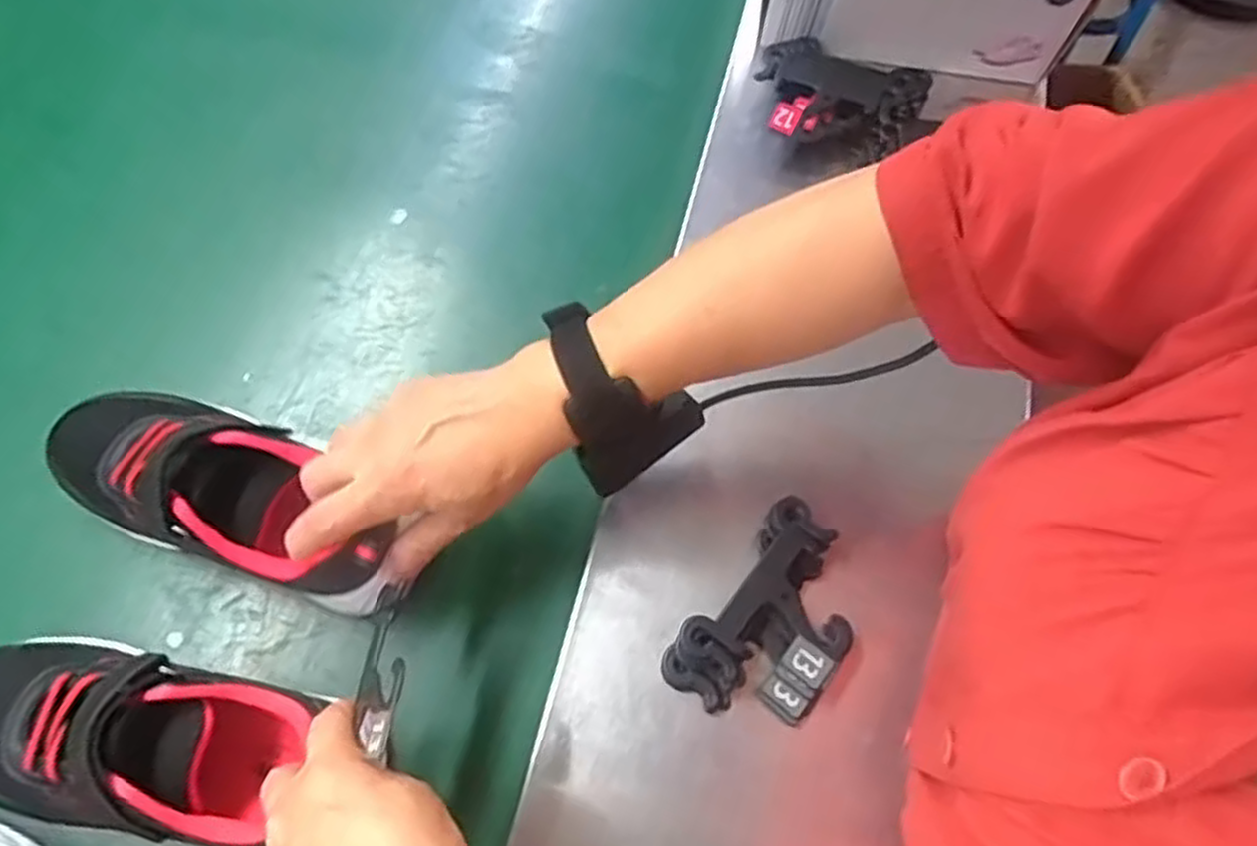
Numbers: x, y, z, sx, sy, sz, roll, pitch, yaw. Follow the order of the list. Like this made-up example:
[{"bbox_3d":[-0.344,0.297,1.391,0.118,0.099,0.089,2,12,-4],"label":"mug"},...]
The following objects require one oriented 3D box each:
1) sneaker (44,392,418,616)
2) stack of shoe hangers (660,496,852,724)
[{"bbox_3d":[-0.216,0.032,0.411,0.201,0.078,0.087,25,66,14],"label":"sneaker"},{"bbox_3d":[0.080,0.107,0.412,0.073,0.025,0.114,37,69,13],"label":"stack of shoe hangers"}]

